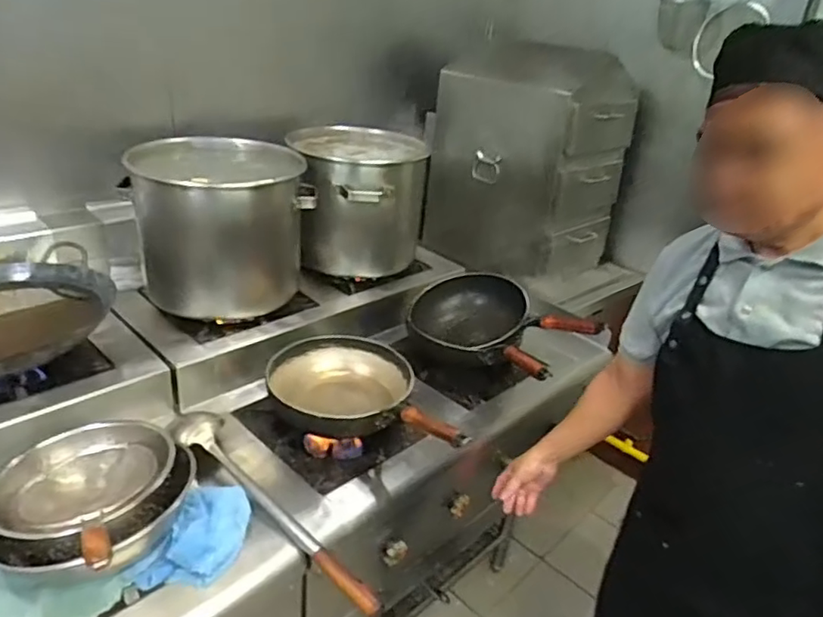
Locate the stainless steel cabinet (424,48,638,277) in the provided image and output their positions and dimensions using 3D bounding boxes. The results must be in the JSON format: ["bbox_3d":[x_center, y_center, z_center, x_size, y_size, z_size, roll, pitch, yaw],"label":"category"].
[{"bbox_3d":[0.374,-0.452,1.839,0.390,0.617,0.491,-15,33,-36],"label":"stainless steel cabinet"}]

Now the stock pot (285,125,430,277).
[{"bbox_3d":[-0.140,-0.278,1.579,0.310,0.331,0.364,2,27,-8],"label":"stock pot"}]

